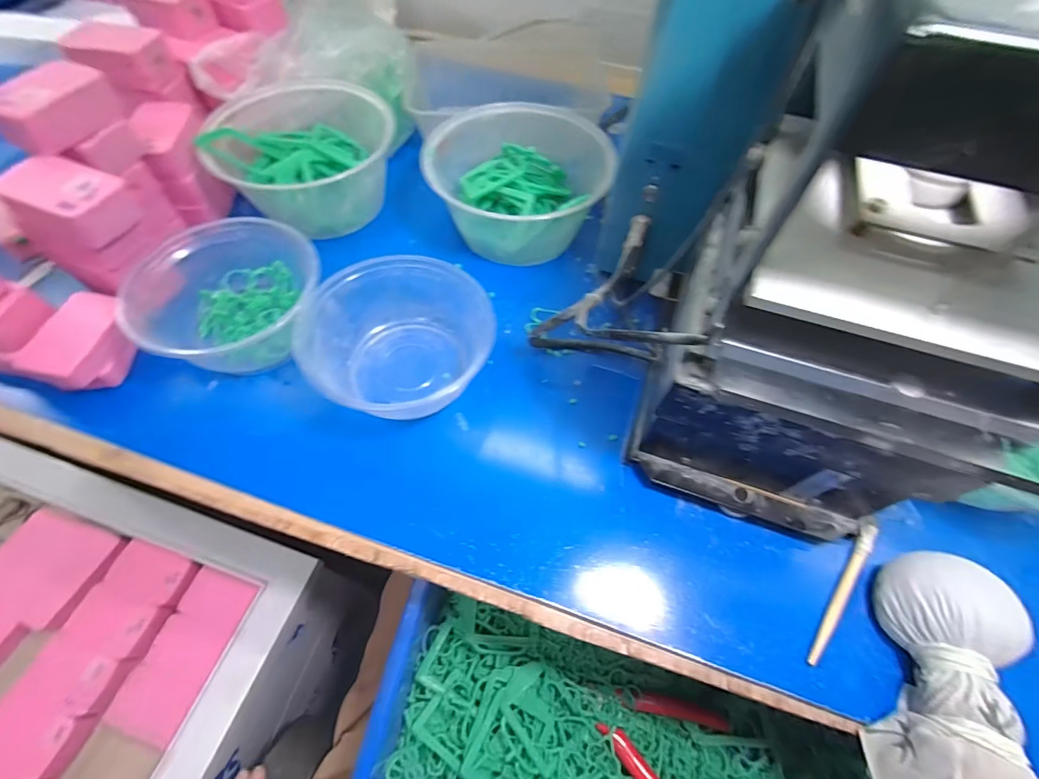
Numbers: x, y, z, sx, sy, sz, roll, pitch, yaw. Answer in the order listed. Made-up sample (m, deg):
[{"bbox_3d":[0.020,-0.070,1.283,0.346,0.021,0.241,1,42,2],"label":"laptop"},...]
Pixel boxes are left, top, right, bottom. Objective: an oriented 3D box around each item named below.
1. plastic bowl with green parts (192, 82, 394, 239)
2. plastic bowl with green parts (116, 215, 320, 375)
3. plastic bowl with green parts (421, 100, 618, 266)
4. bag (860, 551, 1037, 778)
[{"bbox_3d":[-0.203,-0.227,0.442,0.162,0.071,0.145,-12,60,-8],"label":"plastic bowl with green parts"},{"bbox_3d":[-0.222,-0.076,0.355,0.133,0.059,0.126,1,59,-1],"label":"plastic bowl with green parts"},{"bbox_3d":[0.000,-0.197,0.423,0.160,0.084,0.141,3,59,0],"label":"plastic bowl with green parts"},{"bbox_3d":[0.229,0.163,0.240,0.056,0.049,0.143,16,60,8],"label":"bag"}]

